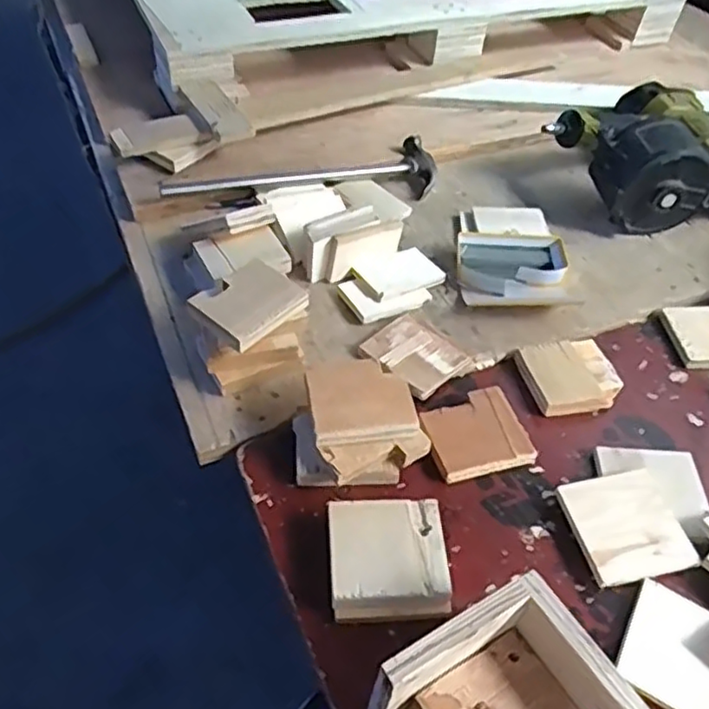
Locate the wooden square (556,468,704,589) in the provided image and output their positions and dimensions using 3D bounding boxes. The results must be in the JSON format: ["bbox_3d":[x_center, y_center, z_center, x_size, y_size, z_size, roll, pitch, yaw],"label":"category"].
[{"bbox_3d":[0.230,0.145,0.576,0.087,0.006,0.090,-12,55,-9],"label":"wooden square"}]

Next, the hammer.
[{"bbox_3d":[-0.068,-0.228,0.889,0.363,0.042,0.087,-10,52,-13],"label":"hammer"}]

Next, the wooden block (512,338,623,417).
[{"bbox_3d":[0.224,0.024,0.704,0.092,0.018,0.087,-10,49,-11],"label":"wooden block"}]

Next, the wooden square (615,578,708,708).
[{"bbox_3d":[0.255,0.231,0.515,0.089,0.009,0.090,25,52,20],"label":"wooden square"}]

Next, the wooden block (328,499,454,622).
[{"bbox_3d":[0.027,0.164,0.541,0.092,0.029,0.092,-2,48,-3],"label":"wooden block"}]

